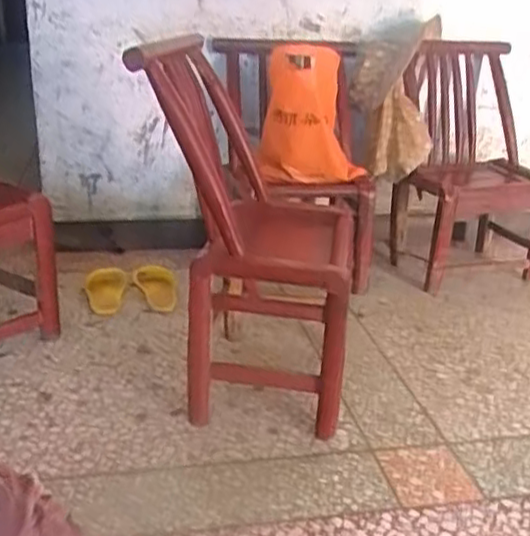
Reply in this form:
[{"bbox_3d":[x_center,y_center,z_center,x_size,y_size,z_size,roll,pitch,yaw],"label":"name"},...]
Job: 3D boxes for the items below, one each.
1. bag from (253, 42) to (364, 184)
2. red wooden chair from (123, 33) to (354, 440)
[{"bbox_3d":[0.115,-0.385,1.734,0.223,0.328,0.142,-4,23,-14],"label":"bag"},{"bbox_3d":[-0.003,-0.086,1.289,0.345,0.625,0.392,6,22,8],"label":"red wooden chair"}]

